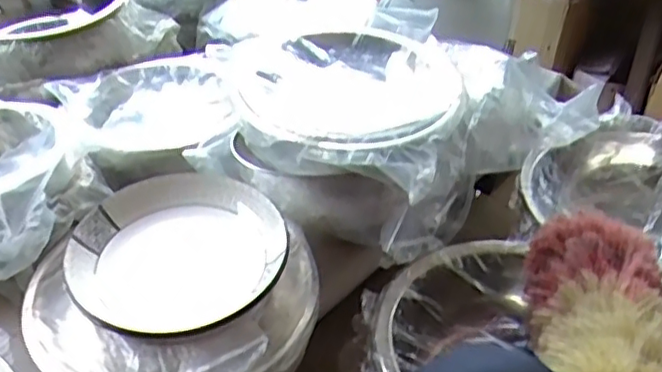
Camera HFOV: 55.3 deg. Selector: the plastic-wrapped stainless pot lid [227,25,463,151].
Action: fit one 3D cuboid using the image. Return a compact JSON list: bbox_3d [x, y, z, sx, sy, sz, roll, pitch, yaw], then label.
[{"bbox_3d":[0.010,-0.112,0.692,0.267,0.033,0.239,26,43,27],"label":"plastic-wrapped stainless pot lid"}]

